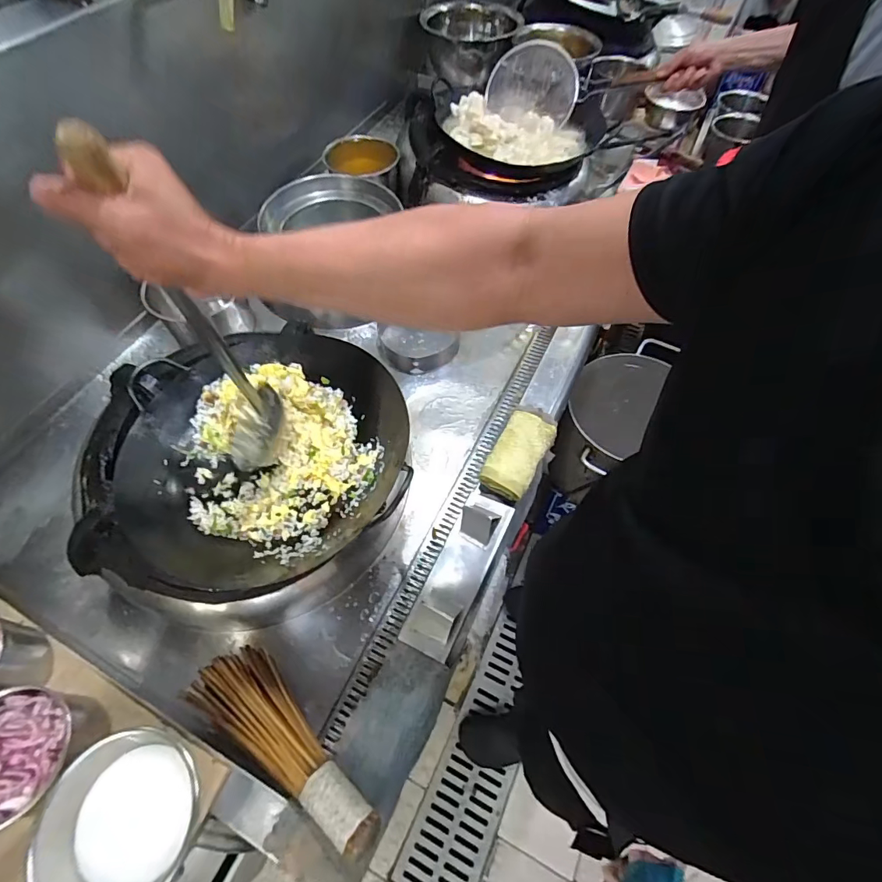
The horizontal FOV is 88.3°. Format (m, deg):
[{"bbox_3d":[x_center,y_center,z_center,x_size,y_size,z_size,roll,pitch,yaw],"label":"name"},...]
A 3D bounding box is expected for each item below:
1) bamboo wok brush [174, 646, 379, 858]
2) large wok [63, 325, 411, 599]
[{"bbox_3d":[-0.196,0.368,0.562,0.296,0.055,0.087,32,64,17],"label":"bamboo wok brush"},{"bbox_3d":[-0.301,0.023,0.721,0.483,0.106,0.411,-6,57,-3],"label":"large wok"}]

